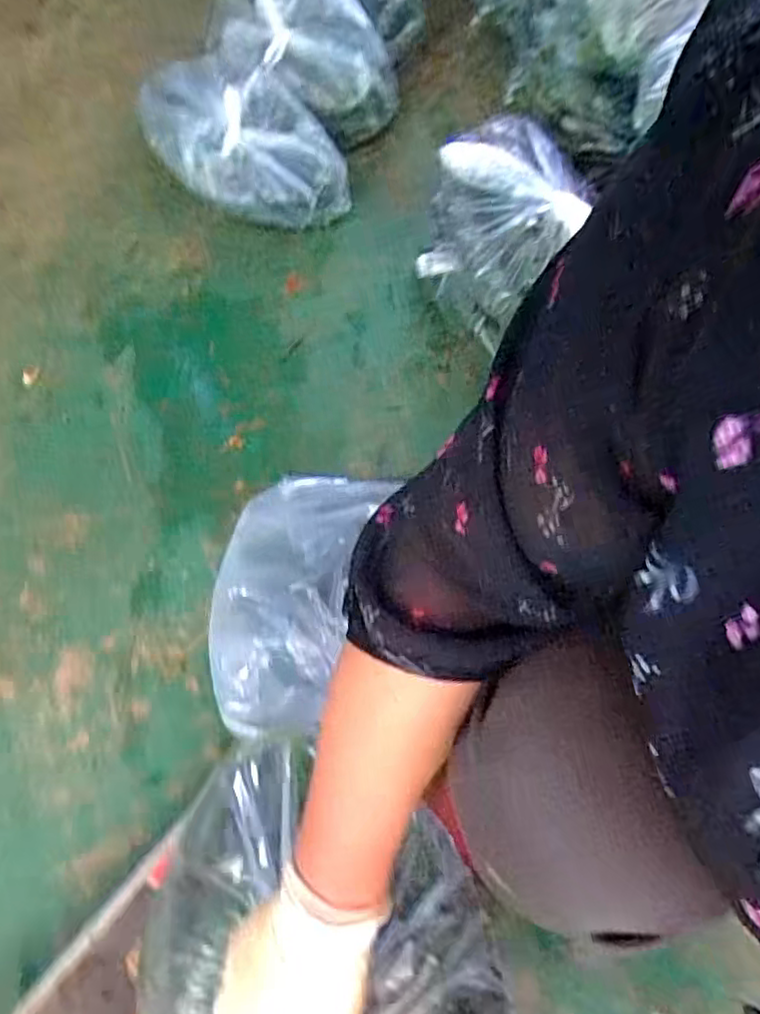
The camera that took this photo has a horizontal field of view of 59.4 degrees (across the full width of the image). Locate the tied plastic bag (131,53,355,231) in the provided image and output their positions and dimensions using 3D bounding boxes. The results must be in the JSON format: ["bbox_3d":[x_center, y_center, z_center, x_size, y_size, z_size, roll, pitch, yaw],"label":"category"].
[{"bbox_3d":[-0.188,-0.499,0.937,0.231,0.132,0.235,-22,68,-9],"label":"tied plastic bag"}]

